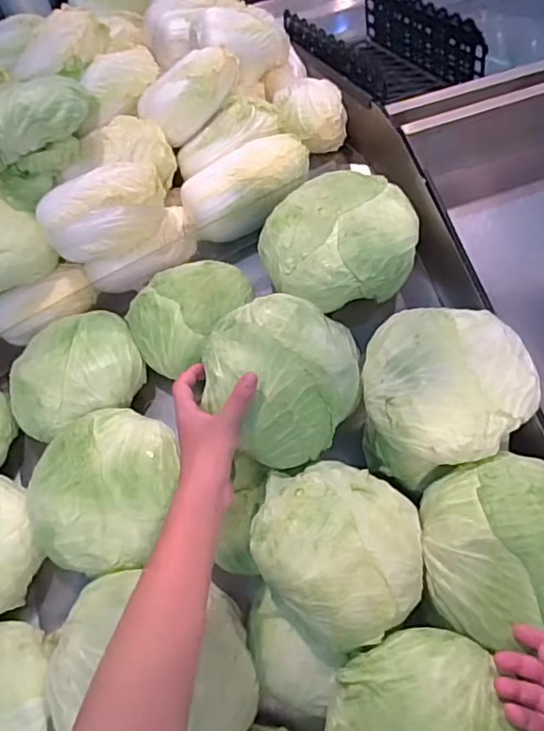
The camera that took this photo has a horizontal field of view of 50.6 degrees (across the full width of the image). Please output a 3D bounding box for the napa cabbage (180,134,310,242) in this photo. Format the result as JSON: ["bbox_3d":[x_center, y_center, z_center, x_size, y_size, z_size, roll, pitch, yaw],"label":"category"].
[{"bbox_3d":[-0.032,-0.259,0.855,0.197,0.114,0.082,-26,29,8],"label":"napa cabbage"}]

